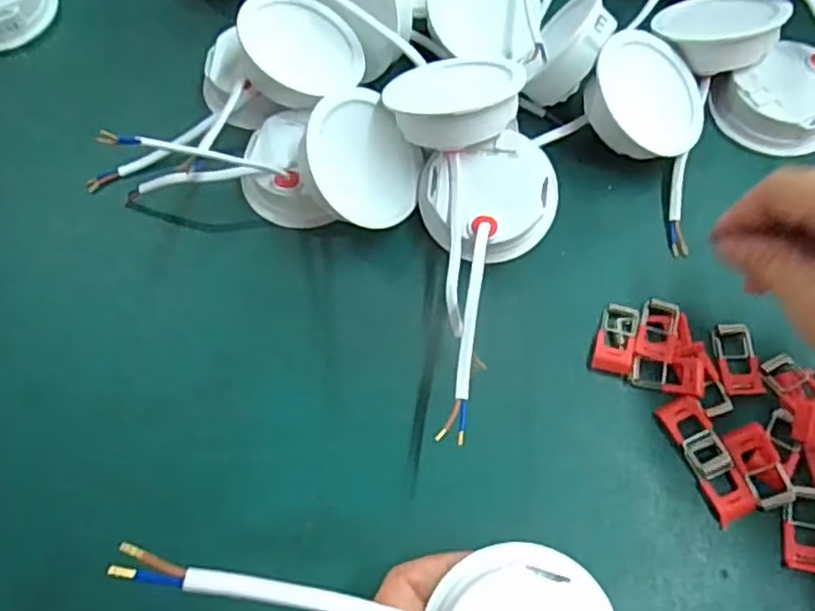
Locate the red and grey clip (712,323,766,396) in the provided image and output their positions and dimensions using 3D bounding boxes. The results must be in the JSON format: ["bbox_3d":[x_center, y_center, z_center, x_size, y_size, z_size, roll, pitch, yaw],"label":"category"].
[{"bbox_3d":[0.163,0.026,0.346,0.019,0.005,0.035,-4,66,1],"label":"red and grey clip"}]

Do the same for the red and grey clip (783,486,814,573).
[{"bbox_3d":[0.177,0.099,0.310,0.019,0.005,0.036,5,66,4],"label":"red and grey clip"}]

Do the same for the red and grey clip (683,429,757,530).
[{"bbox_3d":[0.141,0.078,0.321,0.020,0.004,0.039,-24,67,-8],"label":"red and grey clip"}]

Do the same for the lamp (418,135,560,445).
[{"bbox_3d":[0.046,-0.011,0.345,0.070,0.045,0.155,-5,66,0],"label":"lamp"}]

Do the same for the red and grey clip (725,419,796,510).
[{"bbox_3d":[0.161,0.073,0.320,0.019,0.006,0.037,-17,66,-5],"label":"red and grey clip"}]

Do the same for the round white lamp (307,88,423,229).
[{"bbox_3d":[-0.027,-0.073,0.368,0.058,0.021,0.070,-48,116,-28],"label":"round white lamp"}]

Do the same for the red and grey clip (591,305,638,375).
[{"bbox_3d":[0.104,0.016,0.351,0.019,0.006,0.036,12,67,8],"label":"red and grey clip"}]

